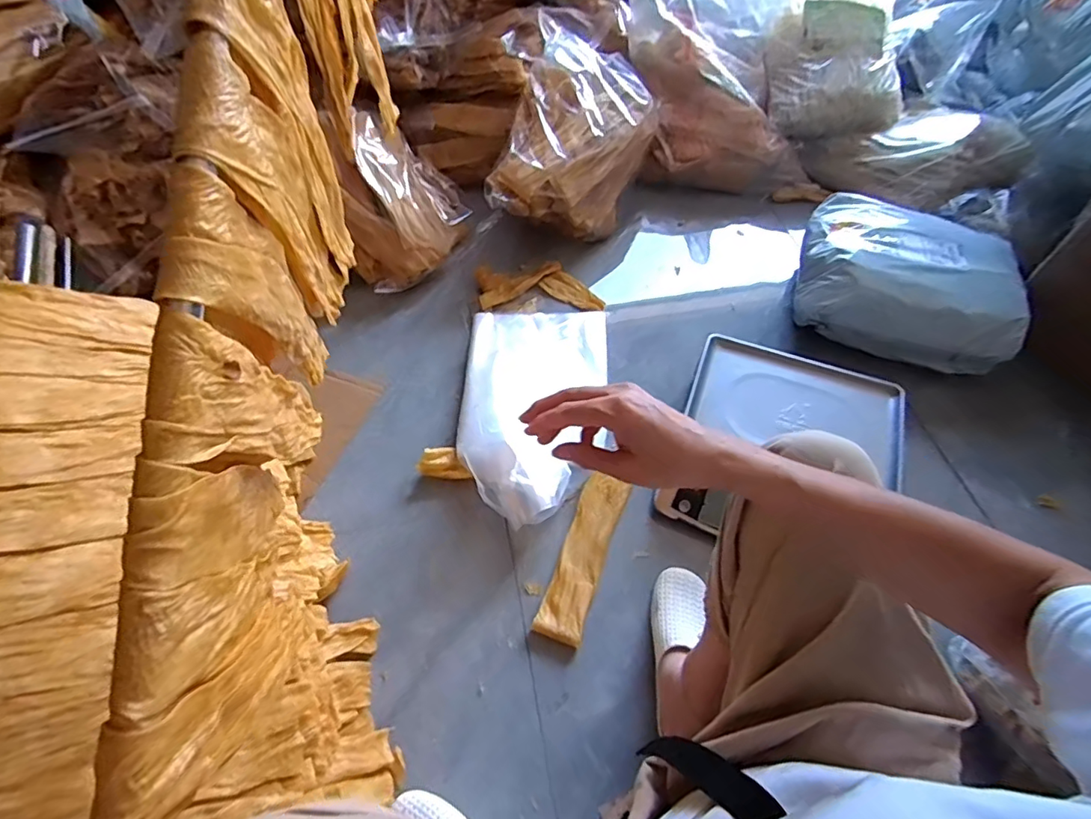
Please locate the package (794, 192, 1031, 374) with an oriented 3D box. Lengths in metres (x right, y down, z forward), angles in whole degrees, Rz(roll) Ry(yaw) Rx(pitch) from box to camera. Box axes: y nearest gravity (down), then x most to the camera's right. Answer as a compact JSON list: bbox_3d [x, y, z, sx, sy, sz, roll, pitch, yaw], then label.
[{"bbox_3d":[0.701,-0.252,1.069,0.381,0.146,0.284,14,57,9],"label":"package"}]

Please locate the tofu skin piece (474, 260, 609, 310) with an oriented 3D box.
[{"bbox_3d":[-0.015,-0.265,1.187,0.274,0.026,0.129,4,56,3],"label":"tofu skin piece"}]

